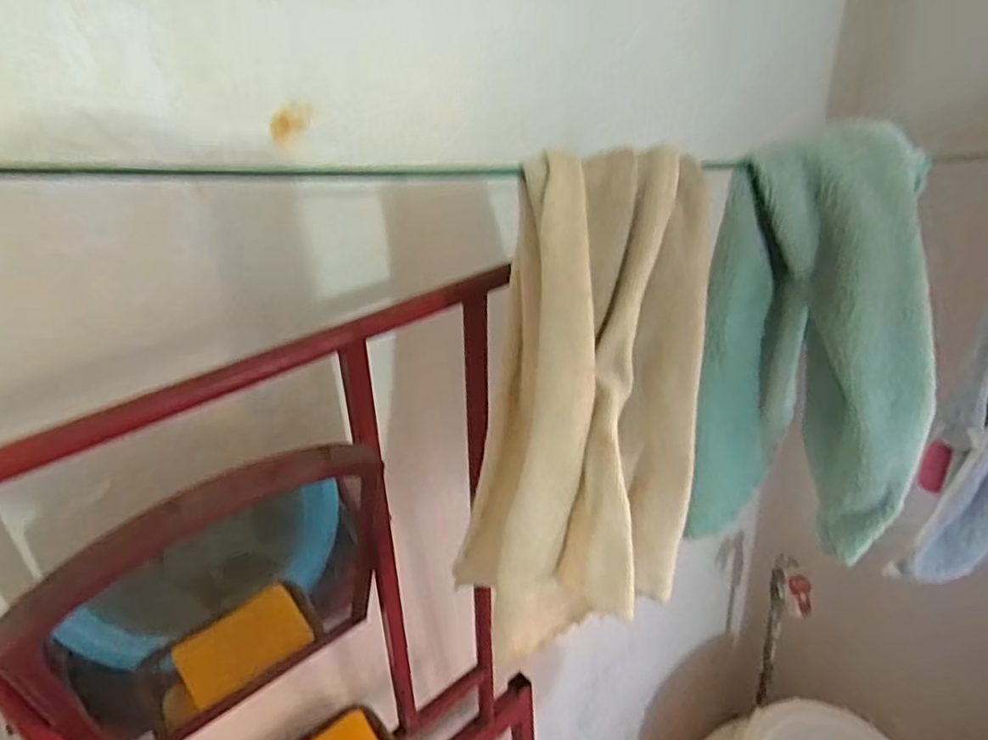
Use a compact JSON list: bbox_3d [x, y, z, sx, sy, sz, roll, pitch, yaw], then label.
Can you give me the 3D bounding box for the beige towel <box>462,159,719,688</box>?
[{"bbox_3d":[0.043,0.029,0.312,0.131,0.241,0.072,-7,30,-4],"label":"beige towel"}]

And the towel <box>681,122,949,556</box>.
[{"bbox_3d":[0.186,-0.016,0.376,0.115,0.231,0.091,5,31,18],"label":"towel"}]

